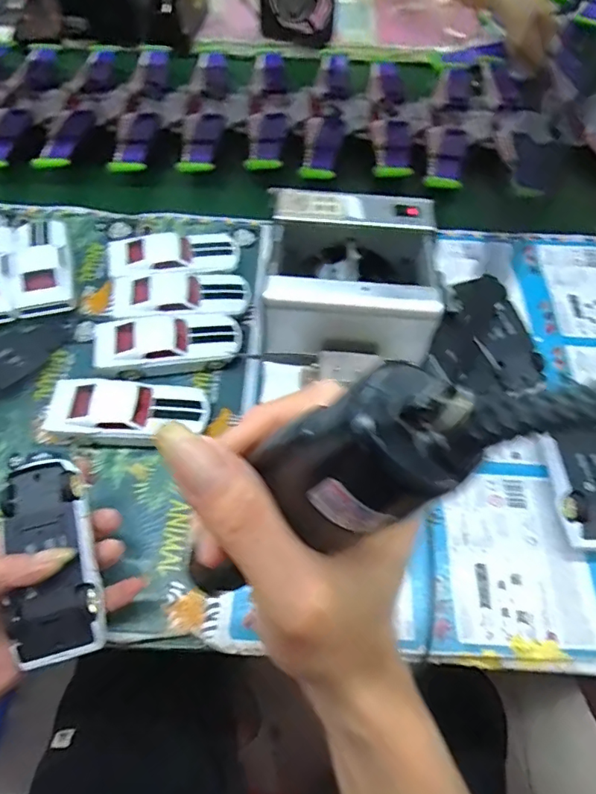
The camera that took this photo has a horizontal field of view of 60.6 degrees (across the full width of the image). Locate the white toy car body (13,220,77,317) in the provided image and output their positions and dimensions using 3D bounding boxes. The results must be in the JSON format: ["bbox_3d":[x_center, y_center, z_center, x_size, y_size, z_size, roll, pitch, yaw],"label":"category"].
[{"bbox_3d":[-0.261,-0.138,0.528,0.056,0.032,0.131,-13,60,-10],"label":"white toy car body"}]

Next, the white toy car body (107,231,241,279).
[{"bbox_3d":[-0.130,-0.144,0.535,0.132,0.036,0.065,-13,60,-9],"label":"white toy car body"}]

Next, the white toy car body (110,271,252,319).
[{"bbox_3d":[-0.115,-0.096,0.510,0.133,0.033,0.060,-7,58,-5],"label":"white toy car body"}]

